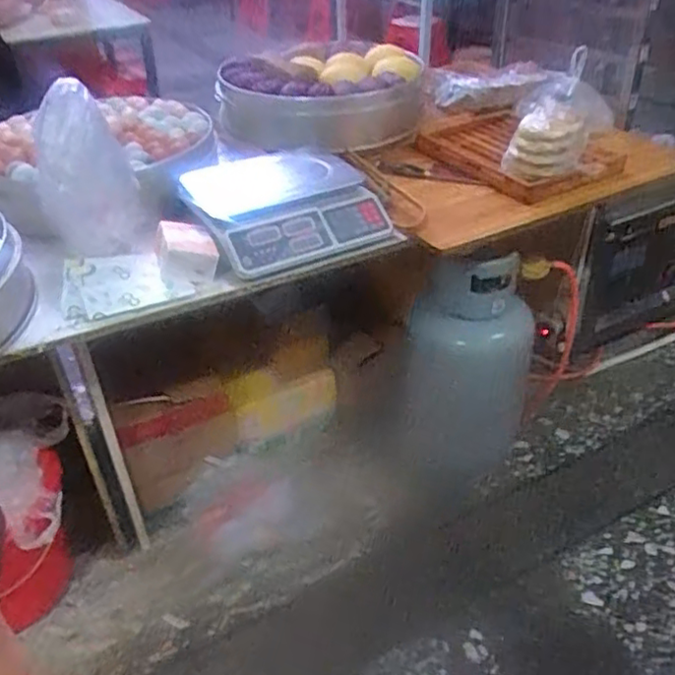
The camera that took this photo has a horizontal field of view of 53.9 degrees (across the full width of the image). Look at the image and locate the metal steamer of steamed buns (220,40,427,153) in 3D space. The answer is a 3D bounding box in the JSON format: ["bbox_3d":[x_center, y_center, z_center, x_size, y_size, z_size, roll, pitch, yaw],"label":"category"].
[{"bbox_3d":[-0.040,-0.616,1.641,0.488,0.157,0.542,0,36,3],"label":"metal steamer of steamed buns"}]

